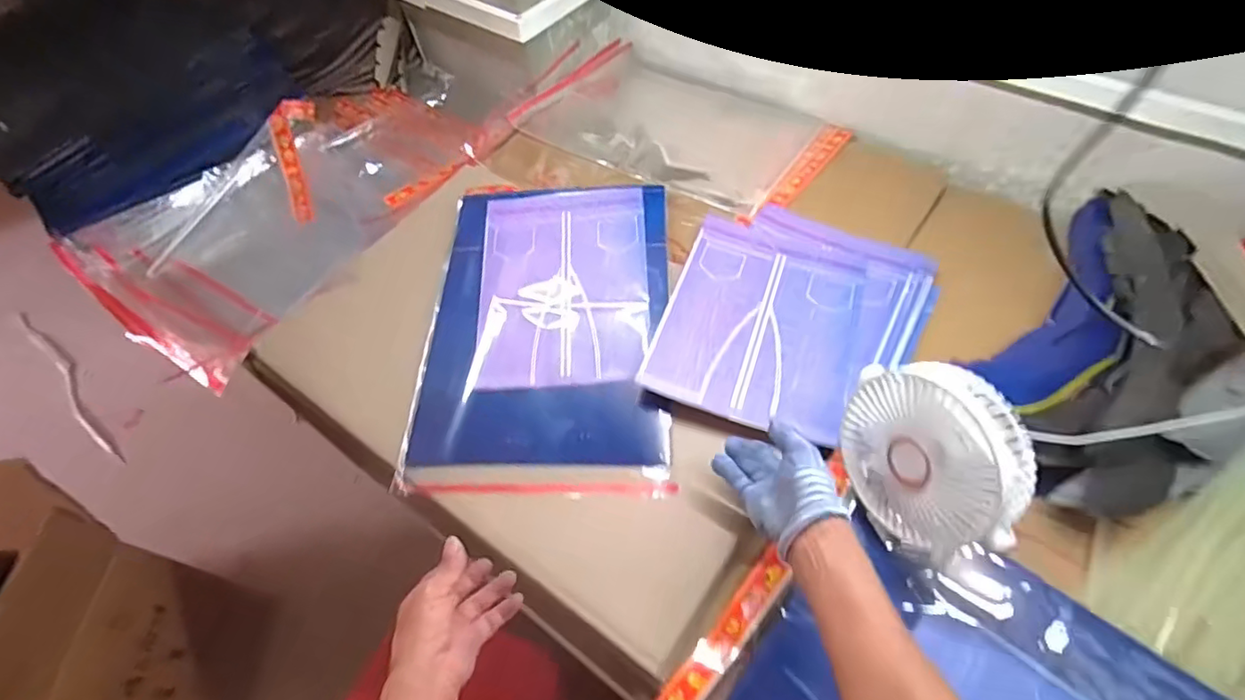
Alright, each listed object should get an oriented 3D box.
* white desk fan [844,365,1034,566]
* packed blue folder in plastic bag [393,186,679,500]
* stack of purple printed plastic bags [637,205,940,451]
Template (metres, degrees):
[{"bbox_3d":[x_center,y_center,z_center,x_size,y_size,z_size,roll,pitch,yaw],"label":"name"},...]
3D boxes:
[{"bbox_3d":[0.264,0.087,0.492,0.075,0.150,0.145,-9,97,-27],"label":"white desk fan"},{"bbox_3d":[-0.089,-0.039,0.697,0.283,0.025,0.425,-1,57,4],"label":"packed blue folder in plastic bag"},{"bbox_3d":[0.202,-0.045,0.684,0.275,0.041,0.333,19,60,17],"label":"stack of purple printed plastic bags"}]

